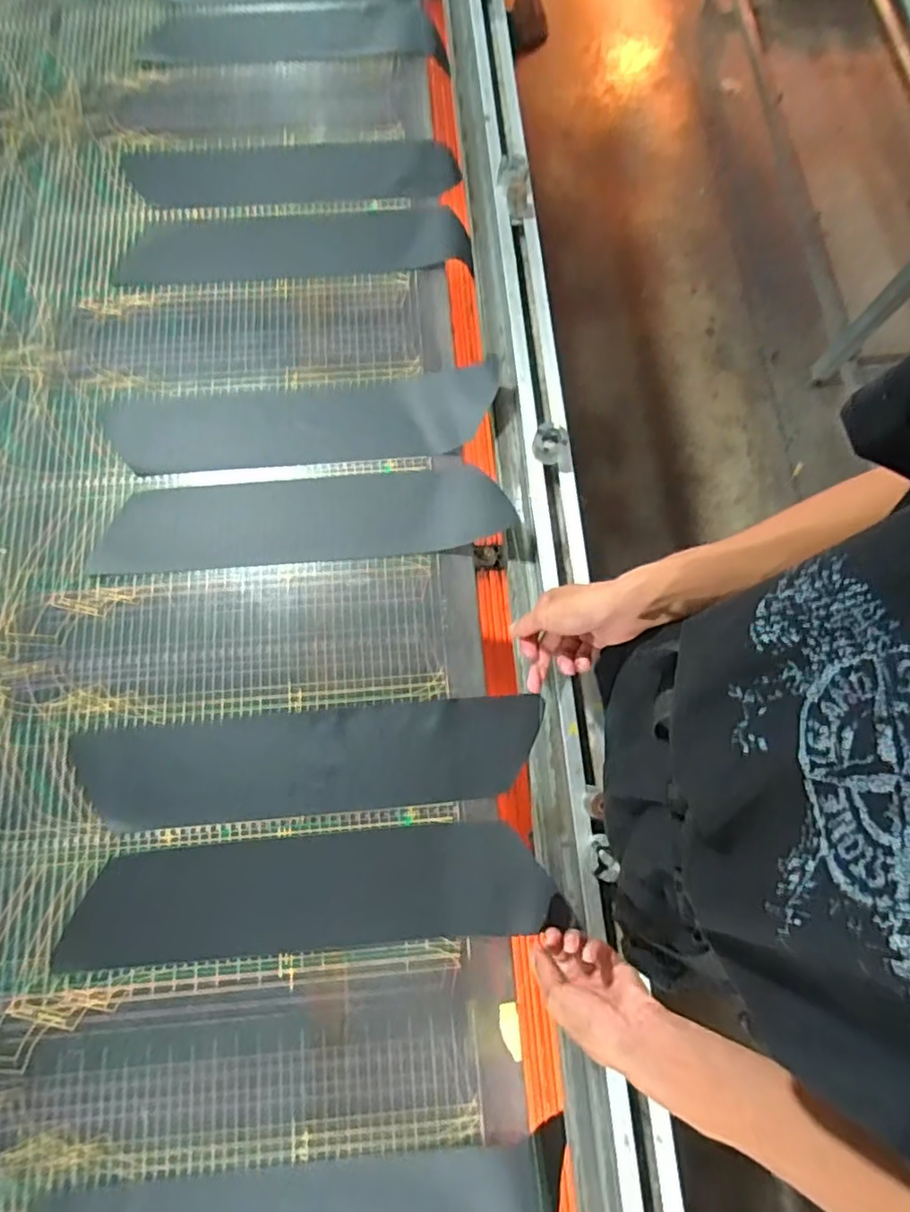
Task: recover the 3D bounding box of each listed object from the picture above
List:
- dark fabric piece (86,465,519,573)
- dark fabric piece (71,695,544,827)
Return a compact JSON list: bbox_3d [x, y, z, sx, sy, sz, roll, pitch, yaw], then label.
[{"bbox_3d":[-0.179,-0.102,0.673,0.445,0.029,0.106,-5,72,-1],"label":"dark fabric piece"},{"bbox_3d":[-0.149,0.159,0.607,0.461,0.014,0.099,-5,77,1],"label":"dark fabric piece"}]

